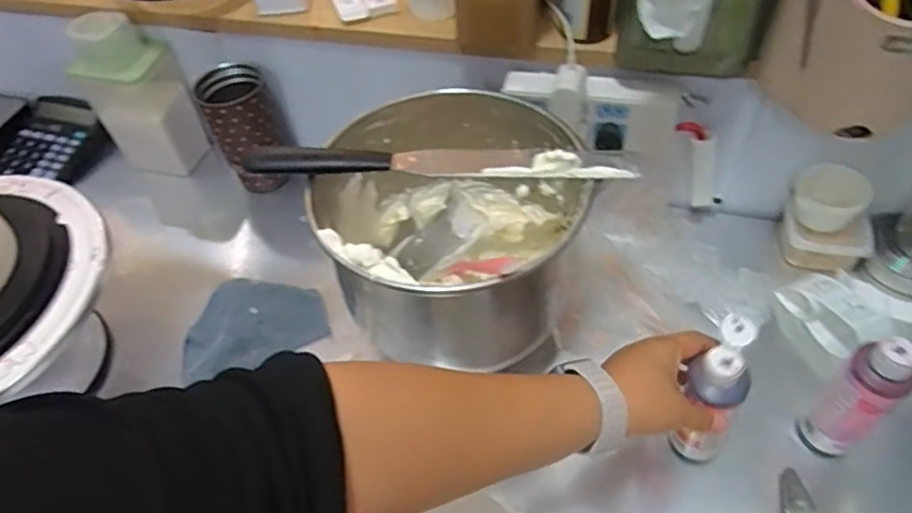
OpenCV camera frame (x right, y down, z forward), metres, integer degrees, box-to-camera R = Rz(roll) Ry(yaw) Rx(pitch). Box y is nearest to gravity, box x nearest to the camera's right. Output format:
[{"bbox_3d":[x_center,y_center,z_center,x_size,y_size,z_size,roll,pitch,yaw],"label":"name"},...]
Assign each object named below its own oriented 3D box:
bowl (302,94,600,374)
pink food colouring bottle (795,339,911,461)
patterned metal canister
[{"bbox_3d":[-0.003,-0.012,0.569,0.214,0.184,0.227,-3,51,3],"label":"bowl"},{"bbox_3d":[0.334,0.113,0.505,0.059,0.153,0.043,-24,53,-14],"label":"pink food colouring bottle"},{"bbox_3d":[-0.252,-0.153,0.767,0.088,0.140,0.085,-27,54,-16],"label":"patterned metal canister"}]

